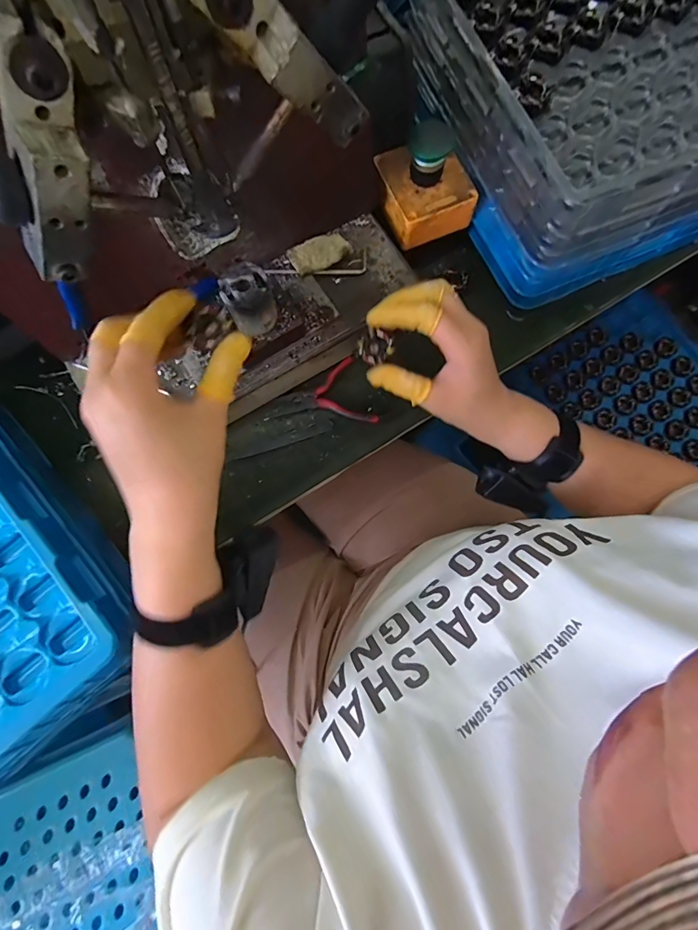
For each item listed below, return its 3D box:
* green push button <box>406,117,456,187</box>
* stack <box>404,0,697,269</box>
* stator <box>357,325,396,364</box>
[{"bbox_3d":[0.068,-0.262,0.351,0.034,0.033,0.032,18,79,3],"label":"green push button"},{"bbox_3d":[0.261,-0.361,0.358,0.356,0.058,0.288,-23,80,-5],"label":"stack"},{"bbox_3d":[0.019,-0.089,0.317,0.024,0.010,0.025,44,81,7],"label":"stator"}]

